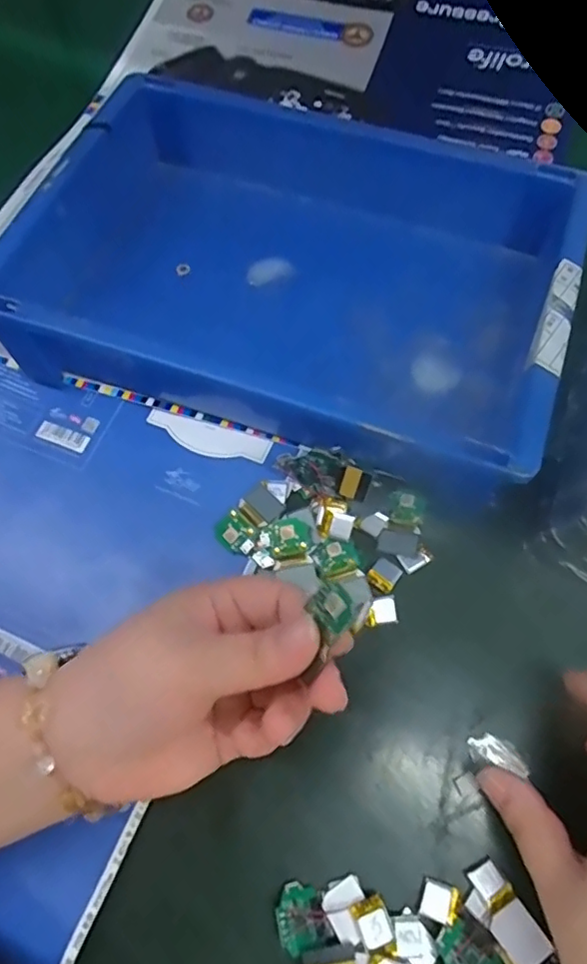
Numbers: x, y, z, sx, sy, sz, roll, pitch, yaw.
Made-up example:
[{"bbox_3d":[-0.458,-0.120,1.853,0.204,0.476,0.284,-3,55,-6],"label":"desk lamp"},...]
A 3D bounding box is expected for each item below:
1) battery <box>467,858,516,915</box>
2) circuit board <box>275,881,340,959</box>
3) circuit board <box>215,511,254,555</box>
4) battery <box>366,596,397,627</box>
[{"bbox_3d":[0.088,0.179,0.259,0.013,0.005,0.016,-30,70,-10],"label":"battery"},{"bbox_3d":[0.003,0.190,0.254,0.021,0.004,0.027,-17,51,-24],"label":"circuit board"},{"bbox_3d":[-0.031,0.028,0.314,0.017,0.005,0.023,-40,72,-14],"label":"circuit board"},{"bbox_3d":[0.046,0.068,0.304,0.016,0.004,0.013,-9,68,-2],"label":"battery"}]

